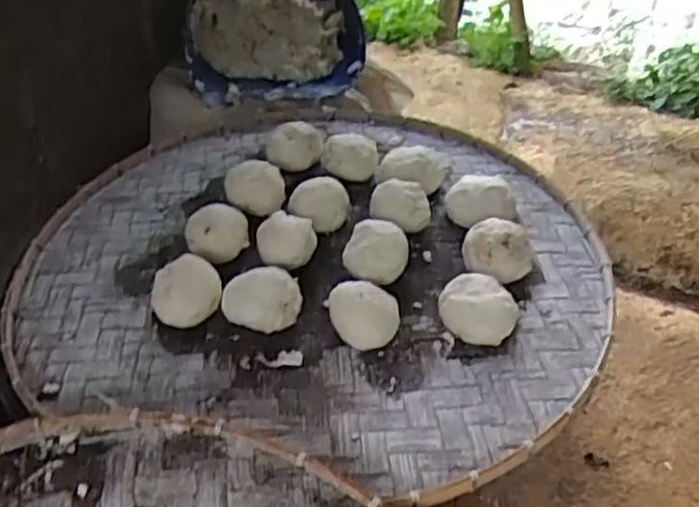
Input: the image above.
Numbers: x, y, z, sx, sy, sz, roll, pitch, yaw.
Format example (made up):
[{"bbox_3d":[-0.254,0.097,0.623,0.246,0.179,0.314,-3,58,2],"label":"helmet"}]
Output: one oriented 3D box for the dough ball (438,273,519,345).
[{"bbox_3d":[0.147,0.063,0.758,0.076,0.048,0.083,-26,51,-29],"label":"dough ball"}]

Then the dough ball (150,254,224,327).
[{"bbox_3d":[-0.189,0.043,0.779,0.081,0.058,0.072,-11,45,-16],"label":"dough ball"}]

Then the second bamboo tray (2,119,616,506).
[{"bbox_3d":[-0.038,-0.021,0.865,0.713,0.087,0.637,15,44,11],"label":"second bamboo tray"}]

